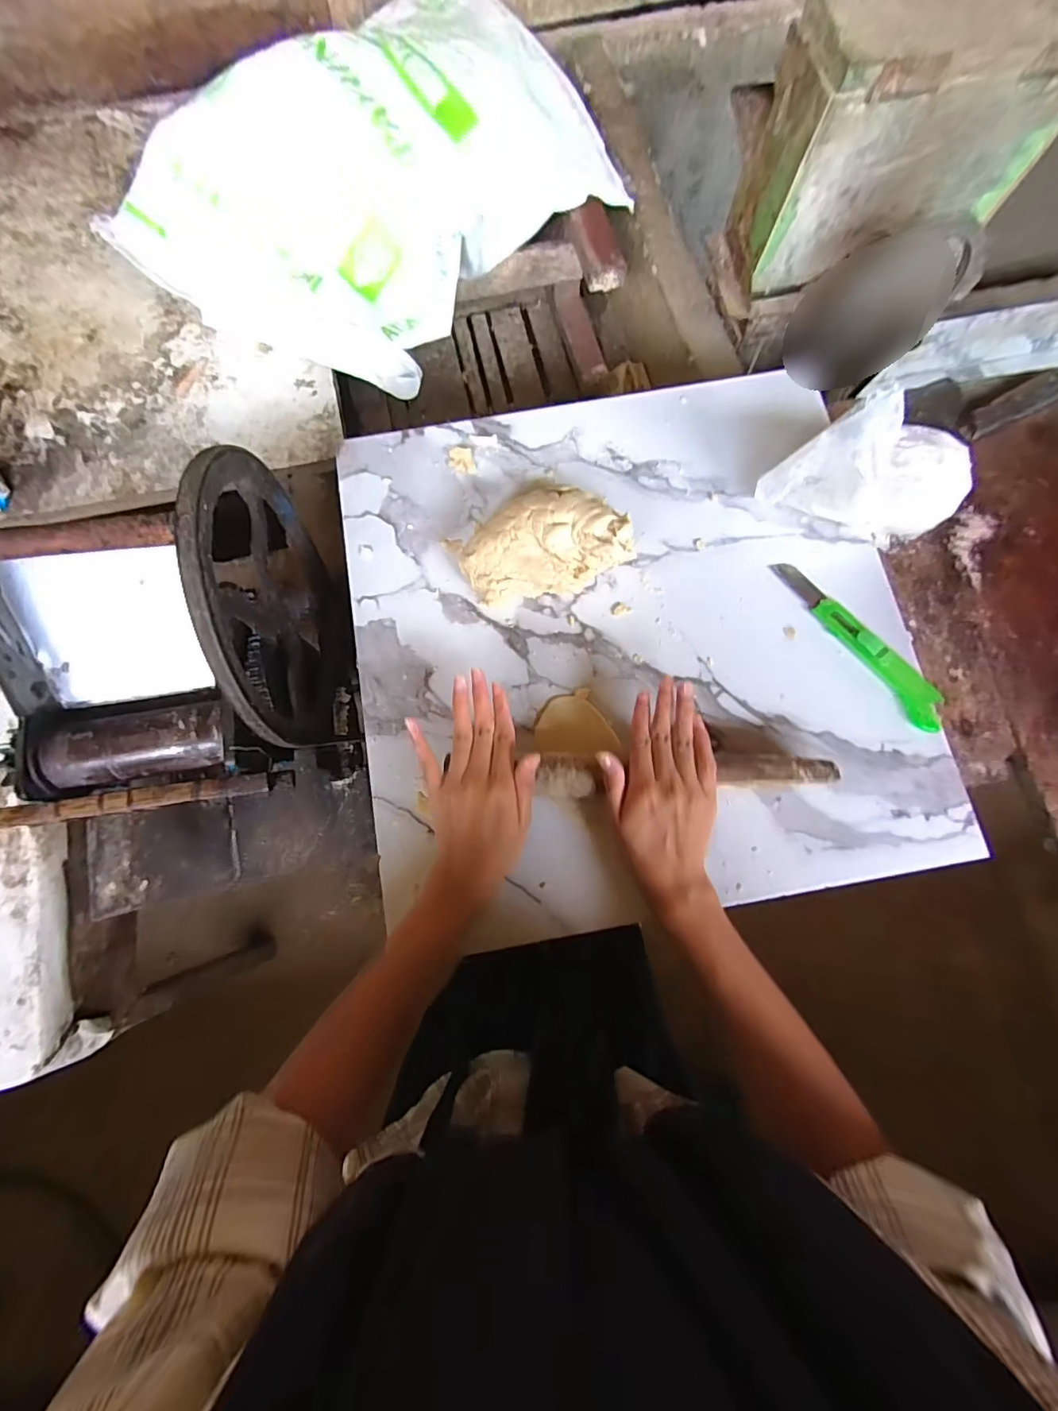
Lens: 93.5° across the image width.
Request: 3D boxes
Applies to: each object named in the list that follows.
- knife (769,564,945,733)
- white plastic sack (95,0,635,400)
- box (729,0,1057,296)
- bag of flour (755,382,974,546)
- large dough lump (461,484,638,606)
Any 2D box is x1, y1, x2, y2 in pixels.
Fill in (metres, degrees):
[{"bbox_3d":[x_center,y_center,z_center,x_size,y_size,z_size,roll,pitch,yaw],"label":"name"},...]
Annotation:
[{"bbox_3d":[0.294,-0.059,0.443,0.033,0.013,0.190,-38,80,-8],"label":"knife"},{"bbox_3d":[-0.193,-0.738,0.708,0.398,0.192,0.649,41,79,6],"label":"white plastic sack"},{"bbox_3d":[0.482,-0.731,0.650,0.358,0.226,0.131,-10,78,-5],"label":"box"},{"bbox_3d":[0.292,-0.196,0.420,0.155,0.120,0.062,-4,77,-1],"label":"bag of flour"},{"bbox_3d":[0.014,-0.140,0.438,0.148,0.063,0.083,-9,77,-2],"label":"large dough lump"}]

